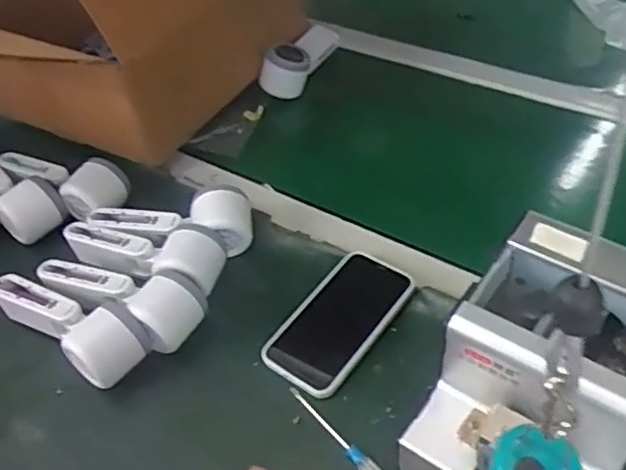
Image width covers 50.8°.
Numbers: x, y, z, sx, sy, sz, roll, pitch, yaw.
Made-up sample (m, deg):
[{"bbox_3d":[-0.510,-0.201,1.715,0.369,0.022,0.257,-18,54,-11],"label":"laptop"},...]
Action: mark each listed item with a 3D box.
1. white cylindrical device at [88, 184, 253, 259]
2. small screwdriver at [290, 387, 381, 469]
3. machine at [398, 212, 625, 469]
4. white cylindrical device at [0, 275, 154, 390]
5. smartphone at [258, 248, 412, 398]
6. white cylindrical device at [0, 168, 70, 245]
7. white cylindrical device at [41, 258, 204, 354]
[{"bbox_3d":[-0.143,-0.010,0.656,0.166,0.054,0.054,-2,44,5],"label":"white cylindrical device"},{"bbox_3d":[0.023,0.161,0.513,0.013,0.010,0.124,-32,50,-24],"label":"small screwdriver"},{"bbox_3d":[0.154,0.109,0.445,0.122,0.150,0.168,25,52,28],"label":"machine"},{"bbox_3d":[-0.220,0.075,0.591,0.170,0.058,0.059,27,53,29],"label":"white cylindrical device"},{"bbox_3d":[0.025,0.076,0.588,0.074,0.017,0.144,26,52,29],"label":"smartphone"},{"bbox_3d":[-0.328,-0.052,0.729,0.061,0.055,0.158,-30,49,-23],"label":"white cylindrical device"},{"bbox_3d":[-0.180,0.058,0.606,0.168,0.051,0.061,14,48,20],"label":"white cylindrical device"}]

